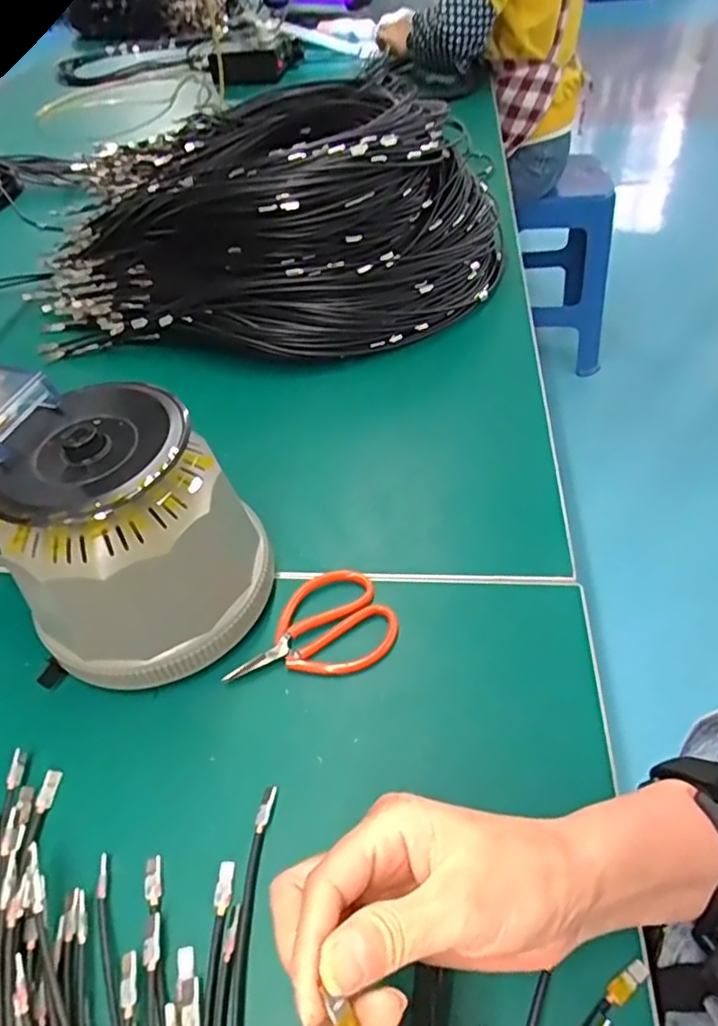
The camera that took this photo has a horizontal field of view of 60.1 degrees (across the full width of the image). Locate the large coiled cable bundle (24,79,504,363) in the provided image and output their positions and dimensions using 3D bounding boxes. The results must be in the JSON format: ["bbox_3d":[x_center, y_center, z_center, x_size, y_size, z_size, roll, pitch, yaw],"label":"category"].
[{"bbox_3d":[-0.117,-0.338,0.703,0.538,0.159,0.342,6,49,11],"label":"large coiled cable bundle"}]

